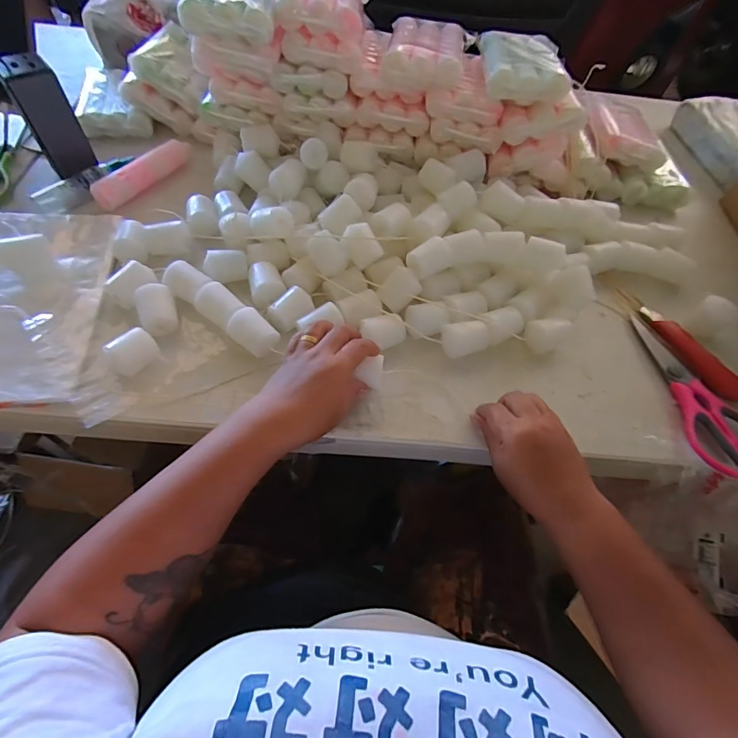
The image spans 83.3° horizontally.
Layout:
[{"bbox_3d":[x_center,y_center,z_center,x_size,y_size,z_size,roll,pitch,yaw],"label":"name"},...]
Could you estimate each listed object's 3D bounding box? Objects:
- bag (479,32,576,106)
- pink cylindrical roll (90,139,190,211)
[{"bbox_3d":[0.202,-0.407,0.550,0.098,0.031,0.143,7,59,0],"label":"bag"},{"bbox_3d":[-0.293,-0.261,0.545,0.029,0.026,0.147,32,62,14],"label":"pink cylindrical roll"}]

